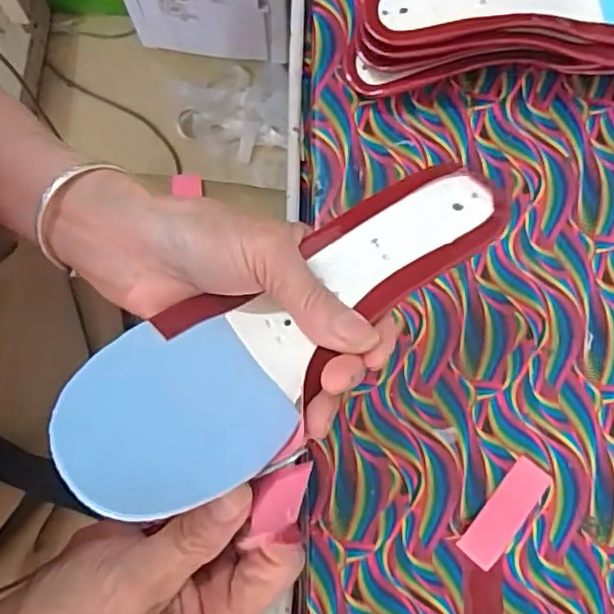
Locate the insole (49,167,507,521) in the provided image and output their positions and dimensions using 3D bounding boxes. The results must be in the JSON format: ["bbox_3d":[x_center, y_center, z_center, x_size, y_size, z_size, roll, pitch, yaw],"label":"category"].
[{"bbox_3d":[0.002,0.002,0.268,0.230,0.040,0.076,-36,82,-22],"label":"insole"}]

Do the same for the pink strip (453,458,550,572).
[{"bbox_3d":[0.122,0.127,0.378,0.025,0.004,0.069,38,81,5],"label":"pink strip"}]

